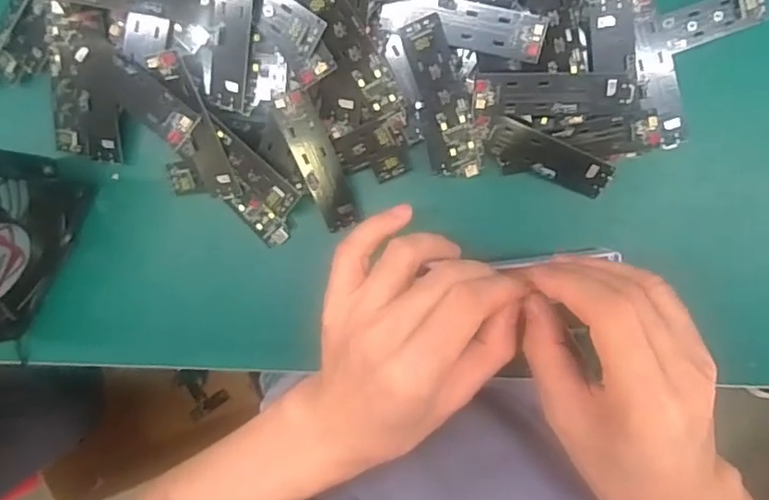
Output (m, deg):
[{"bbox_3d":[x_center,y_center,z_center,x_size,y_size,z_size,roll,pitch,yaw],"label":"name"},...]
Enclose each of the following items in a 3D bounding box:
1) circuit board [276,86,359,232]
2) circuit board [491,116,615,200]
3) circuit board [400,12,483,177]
[{"bbox_3d":[-0.039,-0.053,0.356,0.024,0.004,0.090,-29,119,-13],"label":"circuit board"},{"bbox_3d":[0.099,-0.055,0.350,0.074,0.005,0.023,24,117,-1],"label":"circuit board"},{"bbox_3d":[0.034,-0.083,0.333,0.030,0.009,0.090,-17,111,7],"label":"circuit board"}]

